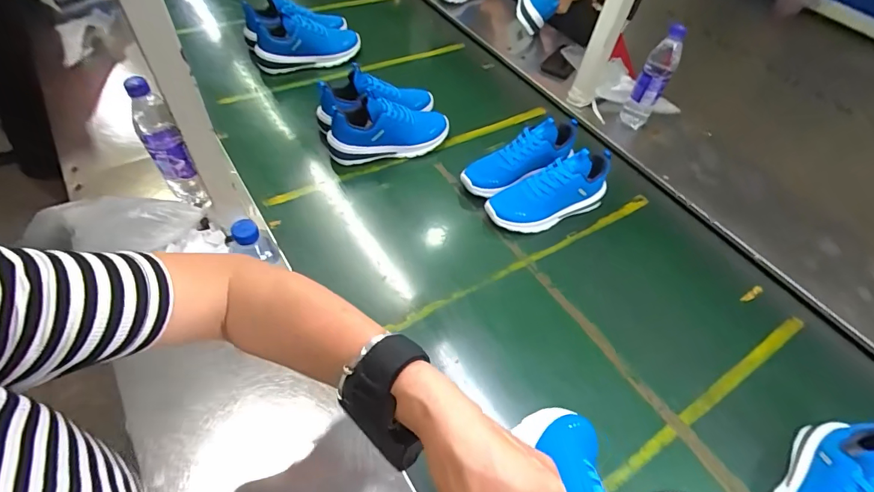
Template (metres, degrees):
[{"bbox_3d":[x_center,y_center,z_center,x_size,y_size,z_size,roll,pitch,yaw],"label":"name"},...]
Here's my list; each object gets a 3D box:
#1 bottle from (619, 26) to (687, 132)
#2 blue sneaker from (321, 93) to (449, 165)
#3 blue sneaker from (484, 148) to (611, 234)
[{"bbox_3d":[0.473,-0.360,0.944,0.065,0.218,0.052,30,54,18],"label":"bottle"},{"bbox_3d":[-0.098,-0.244,0.869,0.254,0.111,0.083,-13,53,-16],"label":"blue sneaker"},{"bbox_3d":[0.219,-0.113,0.821,0.247,0.108,0.089,-20,55,-20],"label":"blue sneaker"}]

